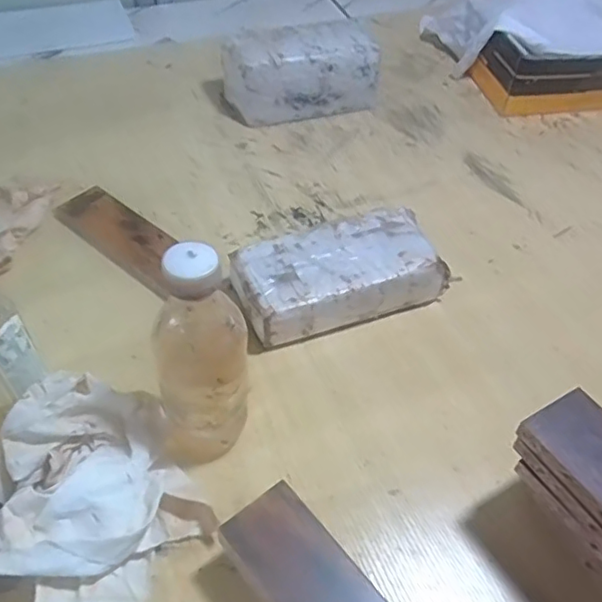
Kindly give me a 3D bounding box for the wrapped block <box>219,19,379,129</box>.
[{"bbox_3d":[-0.003,-0.337,0.895,0.211,0.107,0.095,-17,52,-17],"label":"wrapped block"}]

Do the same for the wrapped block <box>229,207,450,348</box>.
[{"bbox_3d":[0.041,-0.024,0.649,0.213,0.068,0.106,-14,51,-15],"label":"wrapped block"}]

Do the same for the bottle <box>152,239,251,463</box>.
[{"bbox_3d":[-0.078,0.053,0.475,0.075,0.216,0.061,-4,49,-7],"label":"bottle"}]

